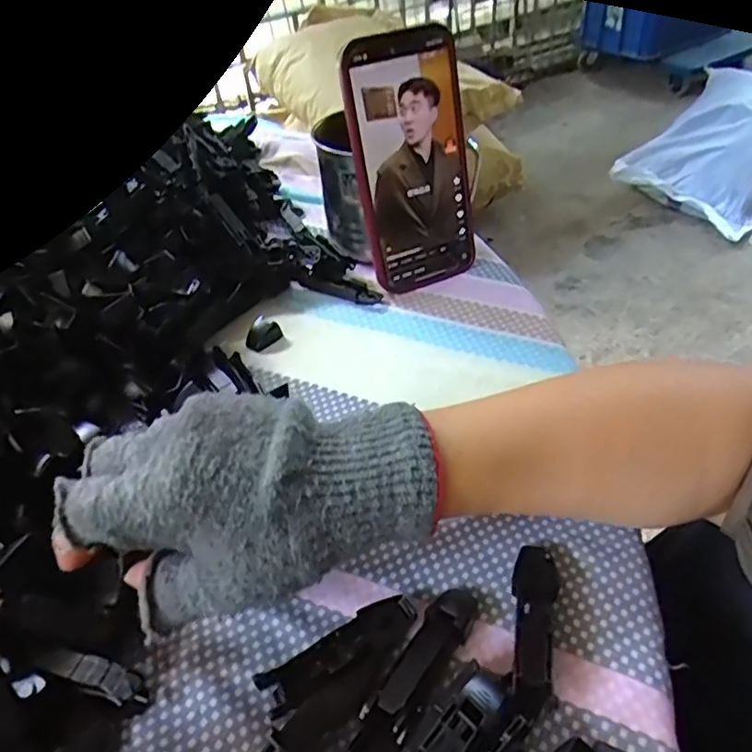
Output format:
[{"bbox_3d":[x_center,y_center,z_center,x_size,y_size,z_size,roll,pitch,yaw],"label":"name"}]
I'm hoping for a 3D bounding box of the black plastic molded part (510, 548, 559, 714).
[{"bbox_3d":[0.064,0.103,0.252,0.018,0.018,0.072,9,46,14],"label":"black plastic molded part"}]

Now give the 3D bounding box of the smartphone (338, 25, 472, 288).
[{"bbox_3d":[0.025,-0.137,0.399,0.074,0.156,0.010,-18,28,-15],"label":"smartphone"}]

